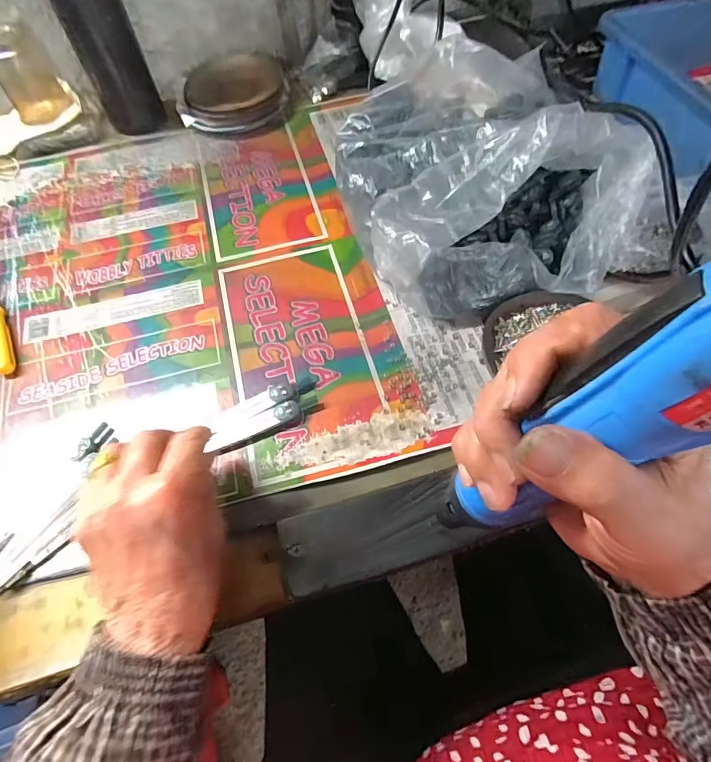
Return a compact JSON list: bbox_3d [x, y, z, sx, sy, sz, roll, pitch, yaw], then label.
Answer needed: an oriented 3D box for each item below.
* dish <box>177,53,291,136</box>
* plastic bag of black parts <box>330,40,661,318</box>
[{"bbox_3d":[-0.143,-0.346,0.550,0.125,0.029,0.122,-1,60,2],"label":"dish"},{"bbox_3d":[0.109,-0.195,0.419,0.234,0.091,0.284,-11,60,-4],"label":"plastic bag of black parts"}]

